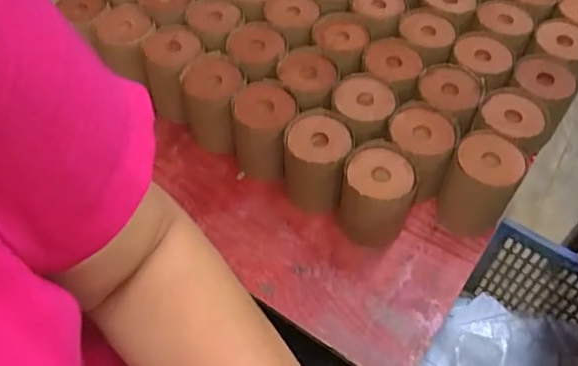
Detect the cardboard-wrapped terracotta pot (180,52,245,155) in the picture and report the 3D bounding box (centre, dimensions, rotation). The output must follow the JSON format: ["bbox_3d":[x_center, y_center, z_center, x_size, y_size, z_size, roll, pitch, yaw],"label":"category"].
[{"bbox_3d":[-0.101,-0.100,0.776,0.081,0.121,0.093,-12,56,-7],"label":"cardboard-wrapped terracotta pot"}]

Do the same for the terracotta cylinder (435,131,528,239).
[{"bbox_3d":[0.236,0.004,0.696,0.080,0.100,0.094,24,59,17],"label":"terracotta cylinder"}]

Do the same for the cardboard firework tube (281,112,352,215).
[{"bbox_3d":[0.036,-0.025,0.719,0.080,0.107,0.089,9,55,7],"label":"cardboard firework tube"}]

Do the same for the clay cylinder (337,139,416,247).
[{"bbox_3d":[0.109,0.017,0.699,0.083,0.115,0.082,14,56,10],"label":"clay cylinder"}]

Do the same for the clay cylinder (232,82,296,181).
[{"bbox_3d":[-0.032,-0.067,0.753,0.079,0.110,0.079,1,55,1],"label":"clay cylinder"}]

